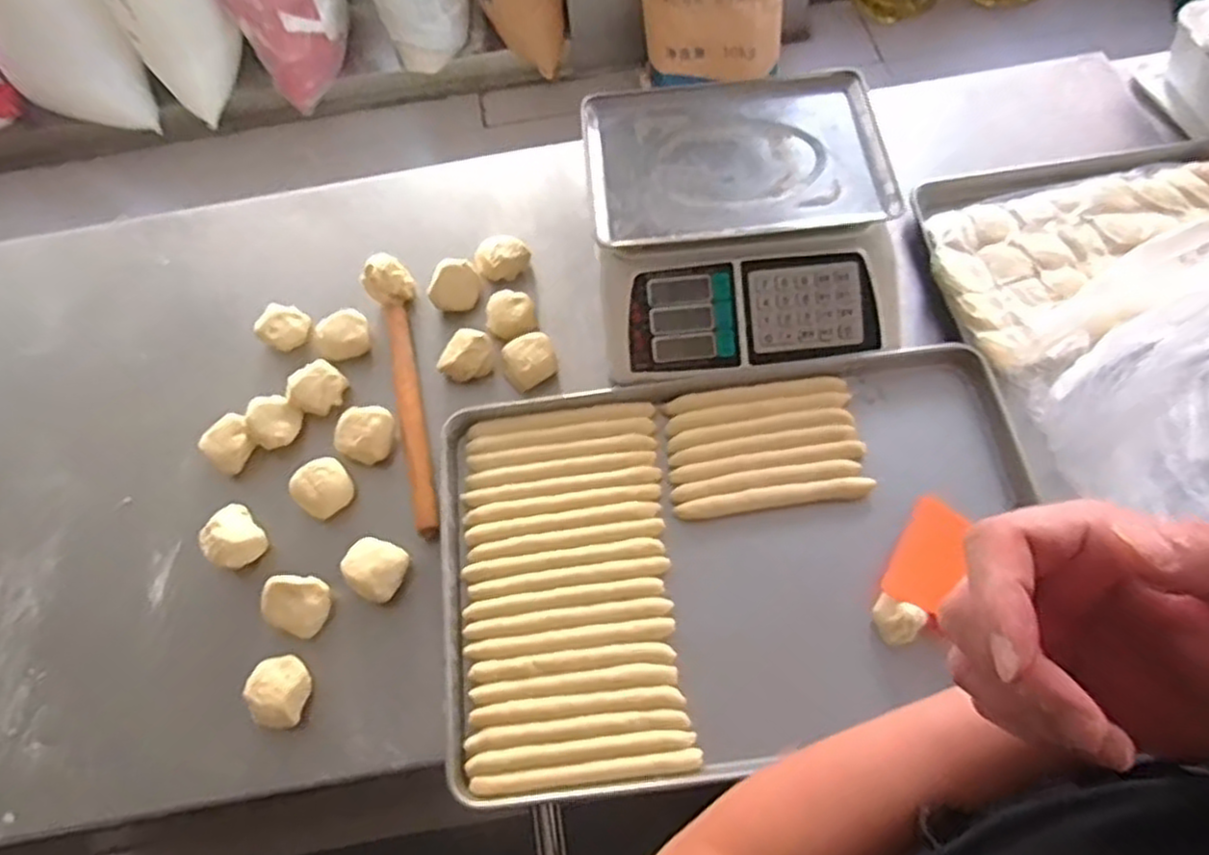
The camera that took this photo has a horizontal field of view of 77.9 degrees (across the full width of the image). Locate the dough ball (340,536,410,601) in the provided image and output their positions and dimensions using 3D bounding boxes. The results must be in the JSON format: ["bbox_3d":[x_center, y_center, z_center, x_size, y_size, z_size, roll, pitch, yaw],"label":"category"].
[{"bbox_3d":[-0.233,0.142,0.765,0.067,0.041,0.060,37,71,19],"label":"dough ball"}]

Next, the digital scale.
[{"bbox_3d":[0.157,-0.245,0.885,0.342,0.124,0.365,-7,63,0],"label":"digital scale"}]

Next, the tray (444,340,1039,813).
[{"bbox_3d":[0.141,0.135,0.774,0.596,0.056,0.410,-6,63,1],"label":"tray"}]

